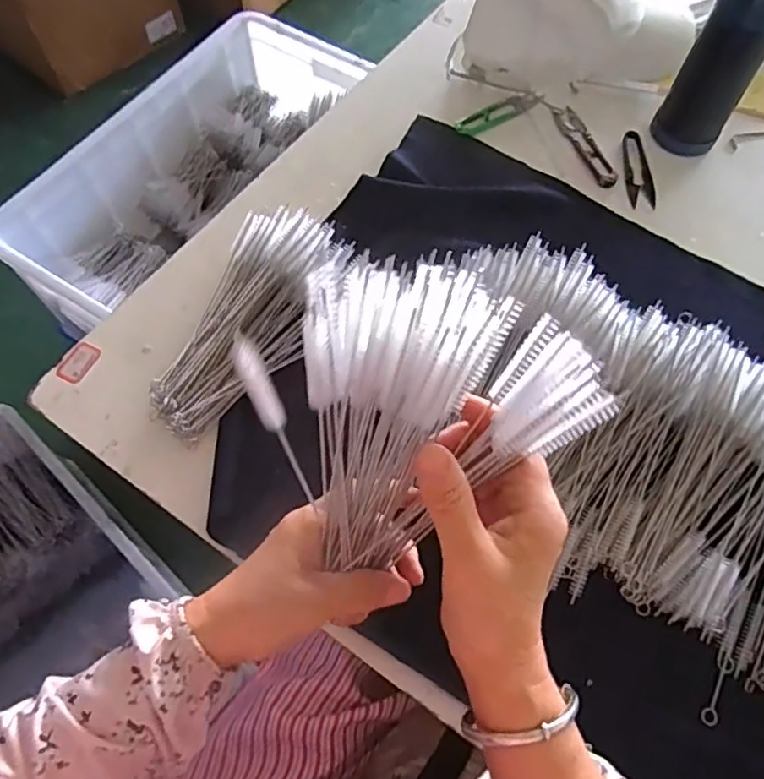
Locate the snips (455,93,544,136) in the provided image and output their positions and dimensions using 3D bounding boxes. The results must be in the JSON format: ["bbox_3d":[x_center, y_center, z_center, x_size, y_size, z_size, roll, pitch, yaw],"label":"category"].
[{"bbox_3d":[0.129,-0.307,0.674,0.105,0.007,0.028,-31,68,-14],"label":"snips"}]

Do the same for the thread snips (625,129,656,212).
[{"bbox_3d":[0.269,-0.235,0.648,0.029,0.004,0.103,1,64,0],"label":"thread snips"}]

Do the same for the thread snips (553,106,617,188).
[{"bbox_3d":[0.218,-0.264,0.659,0.031,0.004,0.118,-13,65,-6],"label":"thread snips"}]

